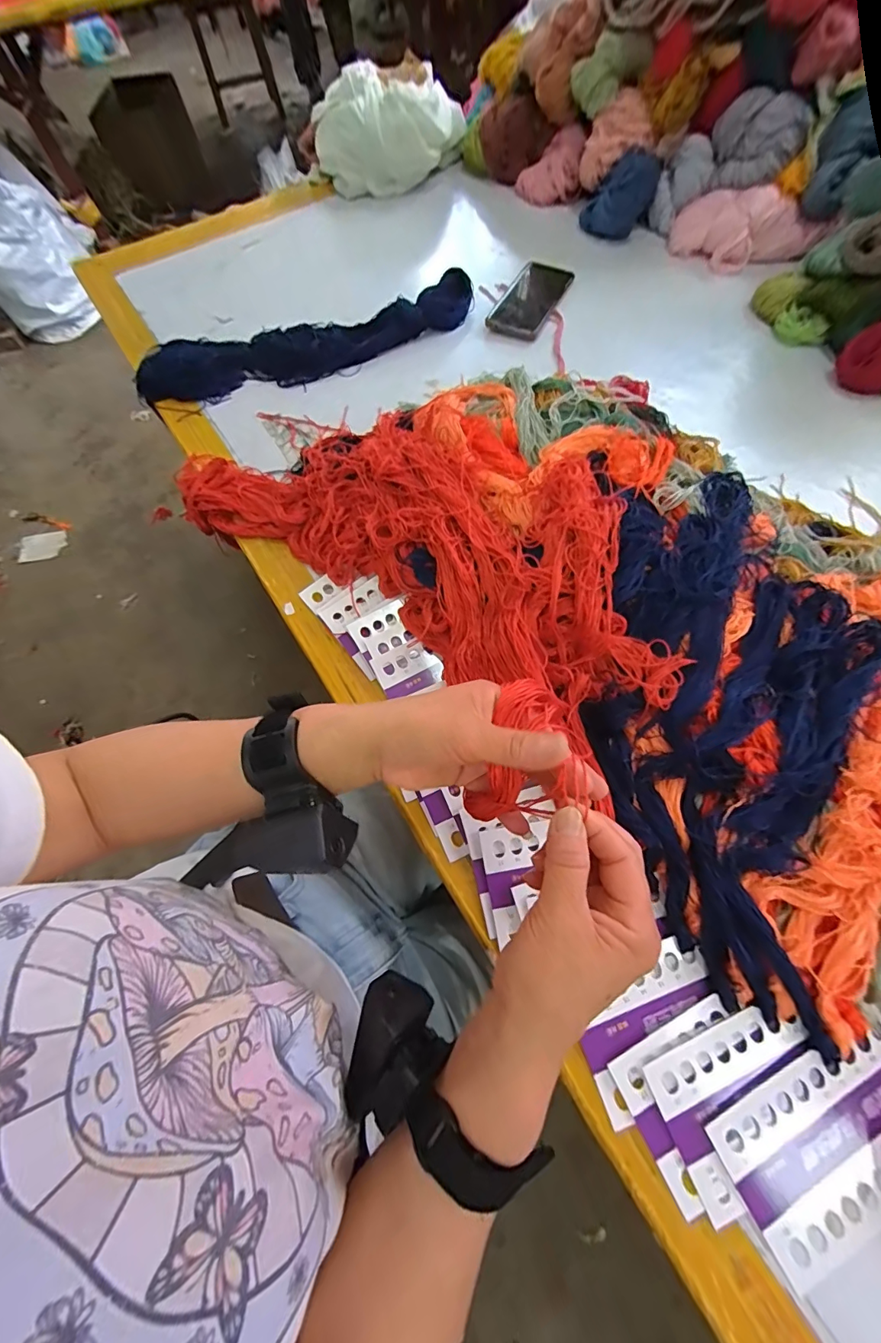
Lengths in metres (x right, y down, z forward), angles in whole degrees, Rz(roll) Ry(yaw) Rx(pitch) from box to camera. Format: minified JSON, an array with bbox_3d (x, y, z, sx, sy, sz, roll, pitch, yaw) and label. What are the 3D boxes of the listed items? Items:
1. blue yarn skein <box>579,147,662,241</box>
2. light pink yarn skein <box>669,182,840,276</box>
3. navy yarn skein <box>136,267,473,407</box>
[{"bbox_3d":[0.266,-0.708,0.669,0.093,0.082,0.069,18,68,9],"label":"blue yarn skein"},{"bbox_3d":[0.435,-0.619,0.635,0.204,0.067,0.075,20,68,10],"label":"light pink yarn skein"},{"bbox_3d":[-0.167,-0.429,0.587,0.442,0.038,0.103,-16,67,-5],"label":"navy yarn skein"}]

